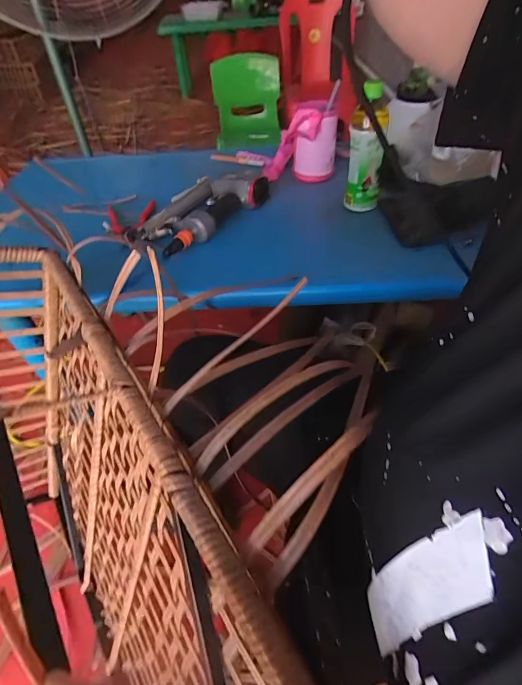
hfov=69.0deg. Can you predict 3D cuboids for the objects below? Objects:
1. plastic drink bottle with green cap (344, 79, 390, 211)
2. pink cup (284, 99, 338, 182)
[{"bbox_3d":[0.197,-0.359,0.708,0.073,0.206,0.083,10,49,12],"label":"plastic drink bottle with green cap"},{"bbox_3d":[0.110,-0.433,0.827,0.103,0.144,0.080,-7,48,-3],"label":"pink cup"}]

